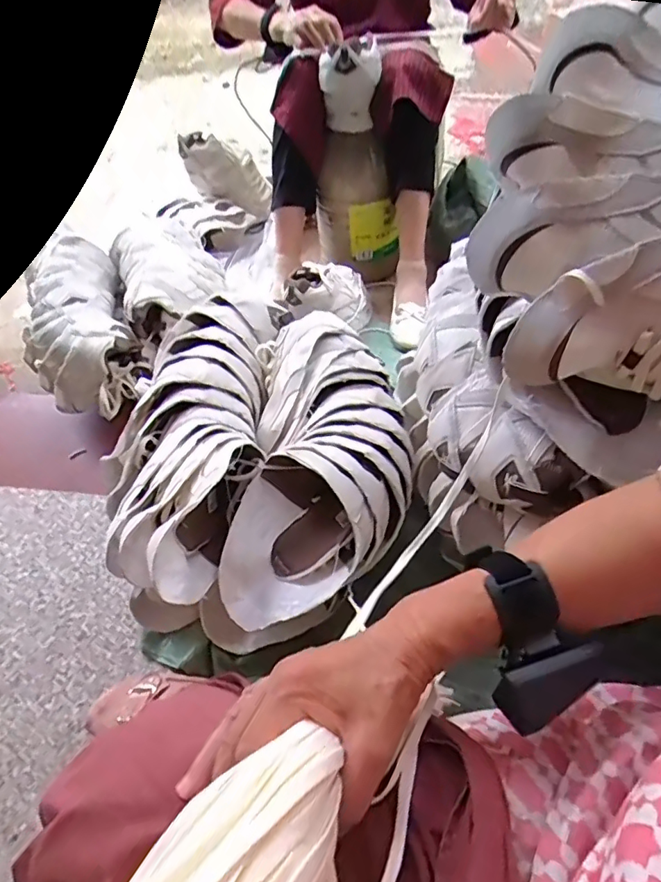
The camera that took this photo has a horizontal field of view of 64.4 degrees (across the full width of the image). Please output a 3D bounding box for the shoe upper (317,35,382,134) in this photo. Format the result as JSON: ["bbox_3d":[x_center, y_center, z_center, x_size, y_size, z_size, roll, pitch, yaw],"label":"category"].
[{"bbox_3d":[0.037,-0.671,0.996,0.112,0.142,0.080,-2,55,4],"label":"shoe upper"}]

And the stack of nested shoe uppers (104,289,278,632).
[{"bbox_3d":[-0.199,-0.011,0.681,0.227,0.142,0.449,-4,57,5],"label":"stack of nested shoe uppers"}]

